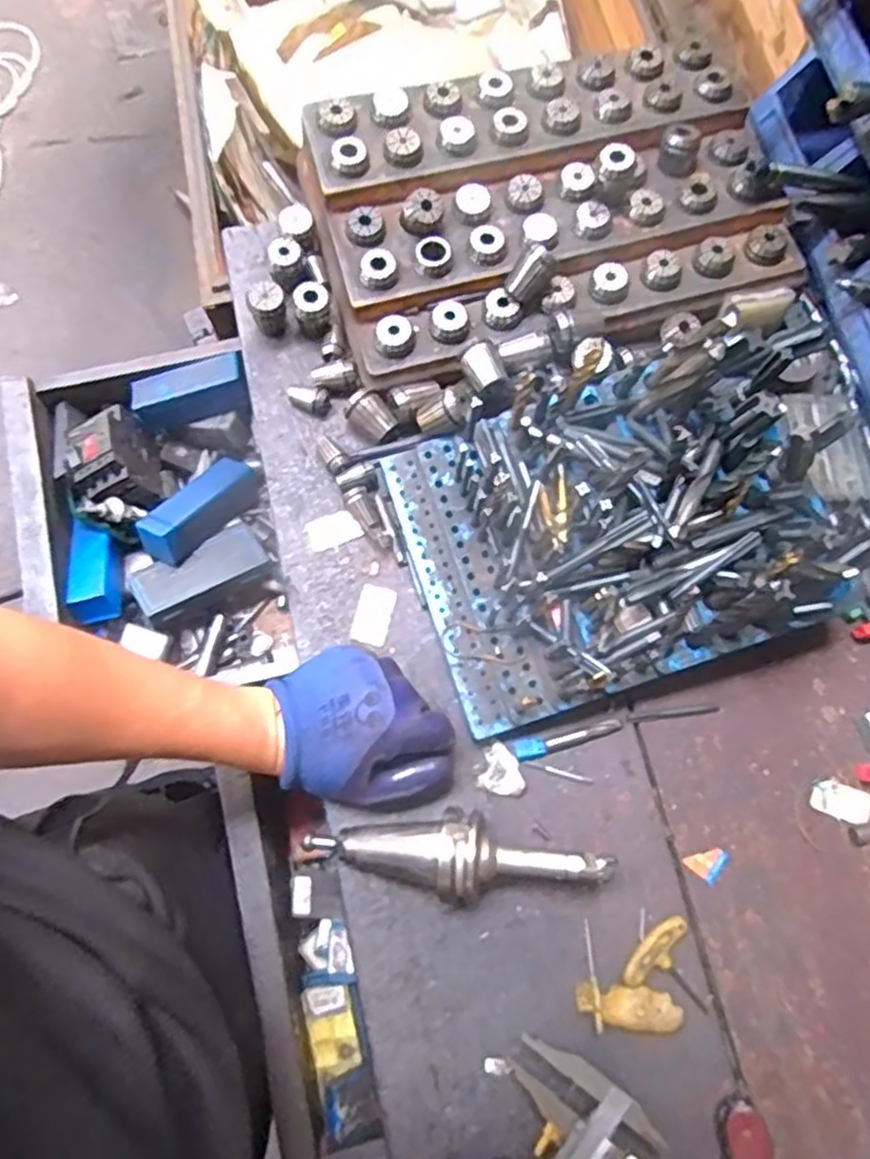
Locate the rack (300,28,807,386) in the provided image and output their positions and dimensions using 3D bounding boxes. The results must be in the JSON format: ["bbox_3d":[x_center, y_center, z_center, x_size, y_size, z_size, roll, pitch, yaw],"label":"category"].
[{"bbox_3d":[0.097,-0.316,0.615,0.364,0.063,0.243,-12,76,-5],"label":"rack"}]

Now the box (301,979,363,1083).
[{"bbox_3d":[-0.084,0.363,0.594,0.038,0.021,0.069,-12,76,-5],"label":"box"}]

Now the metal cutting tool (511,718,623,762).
[{"bbox_3d":[0.100,0.120,0.550,0.084,0.006,0.016,-12,76,-5],"label":"metal cutting tool"}]

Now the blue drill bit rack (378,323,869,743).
[{"bbox_3d":[0.135,-0.045,0.517,0.289,0.115,0.223,-18,77,-6],"label":"blue drill bit rack"}]

